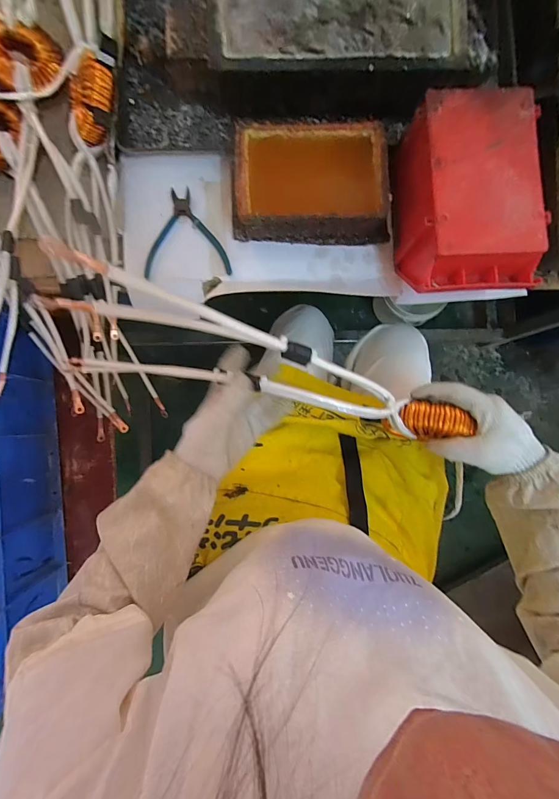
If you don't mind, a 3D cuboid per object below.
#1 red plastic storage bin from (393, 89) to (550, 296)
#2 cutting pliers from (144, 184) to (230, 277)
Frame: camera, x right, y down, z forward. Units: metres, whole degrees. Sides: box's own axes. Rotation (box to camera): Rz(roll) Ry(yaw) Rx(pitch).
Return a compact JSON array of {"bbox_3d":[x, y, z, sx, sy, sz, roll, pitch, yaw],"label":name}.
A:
[{"bbox_3d":[0.246,-0.260,0.461,0.150,0.098,0.234,-3,87,-1],"label":"red plastic storage bin"},{"bbox_3d":[-0.140,-0.251,0.515,0.125,0.011,0.134,-4,87,-1],"label":"cutting pliers"}]

